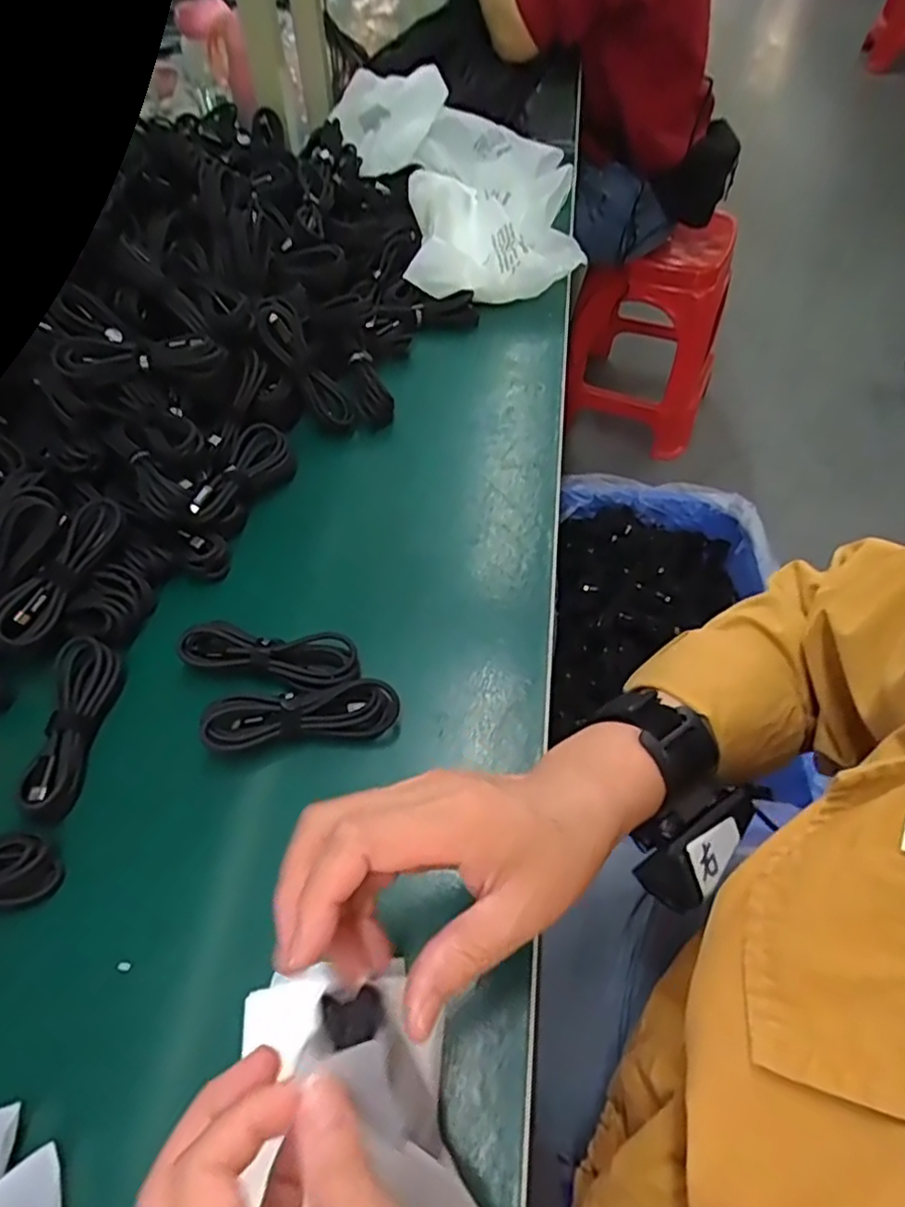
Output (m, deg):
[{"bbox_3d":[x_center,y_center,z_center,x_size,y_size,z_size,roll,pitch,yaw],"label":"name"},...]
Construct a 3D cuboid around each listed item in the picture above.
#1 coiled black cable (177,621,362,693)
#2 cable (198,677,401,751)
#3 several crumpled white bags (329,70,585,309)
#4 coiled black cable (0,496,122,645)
[{"bbox_3d":[-0.115,0.032,0.418,0.111,0.018,0.032,7,55,5],"label":"coiled black cable"},{"bbox_3d":[-0.090,0.066,0.398,0.111,0.021,0.031,-8,55,-5],"label":"cable"},{"bbox_3d":[0.002,-0.459,0.713,0.195,0.098,0.385,-14,55,-9],"label":"several crumpled white bags"},{"bbox_3d":[-0.252,-0.022,0.430,0.027,0.020,0.105,23,71,16],"label":"coiled black cable"}]

